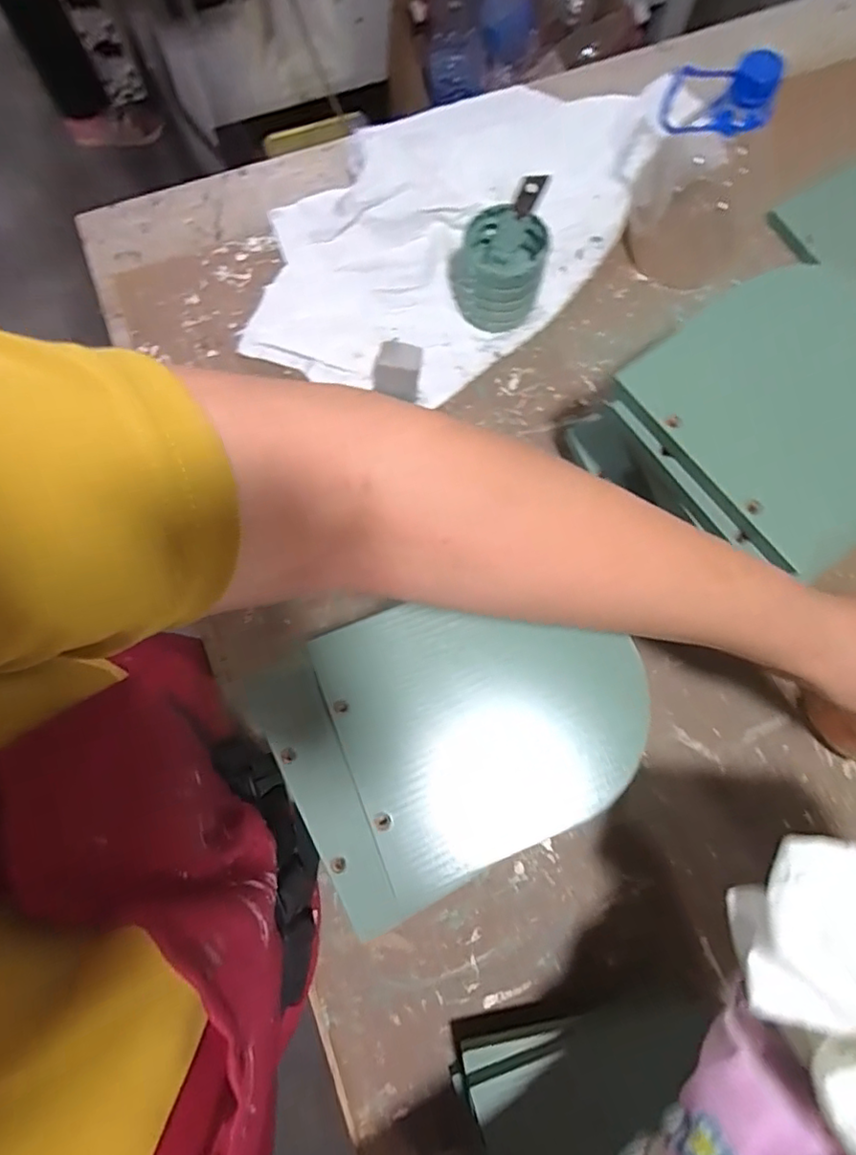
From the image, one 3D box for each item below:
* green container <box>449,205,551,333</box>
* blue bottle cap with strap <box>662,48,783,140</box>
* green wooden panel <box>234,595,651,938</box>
[{"bbox_3d":[0.054,-0.240,0.441,0.070,0.066,0.058,6,76,1],"label":"green container"},{"bbox_3d":[0.197,-0.334,0.379,0.069,0.042,0.054,4,77,1],"label":"blue bottle cap with strap"},{"bbox_3d":[0.015,0.081,0.316,0.197,0.025,0.148,-28,78,-8],"label":"green wooden panel"}]

